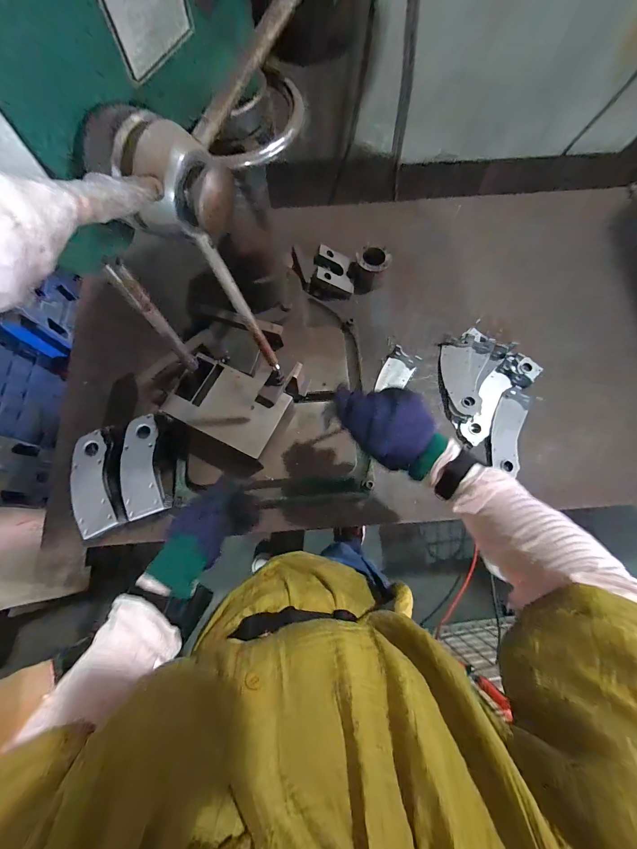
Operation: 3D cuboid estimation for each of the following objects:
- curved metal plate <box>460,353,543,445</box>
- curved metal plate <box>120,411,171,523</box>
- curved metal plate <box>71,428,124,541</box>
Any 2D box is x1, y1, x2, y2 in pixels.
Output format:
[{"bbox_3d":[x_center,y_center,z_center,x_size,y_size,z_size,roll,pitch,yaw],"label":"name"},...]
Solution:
[{"bbox_3d":[0.371,-0.064,0.668,0.073,0.027,0.229,44,79,11],"label":"curved metal plate"},{"bbox_3d":[-0.316,0.074,0.576,0.072,0.020,0.171,-12,75,-3],"label":"curved metal plate"},{"bbox_3d":[-0.399,0.104,0.574,0.068,0.022,0.172,-19,75,-5],"label":"curved metal plate"}]

